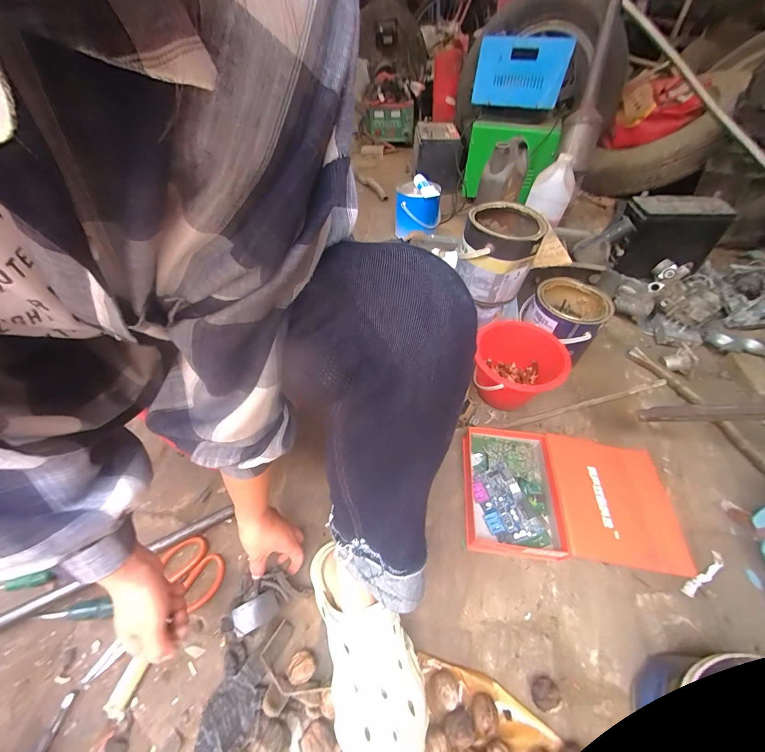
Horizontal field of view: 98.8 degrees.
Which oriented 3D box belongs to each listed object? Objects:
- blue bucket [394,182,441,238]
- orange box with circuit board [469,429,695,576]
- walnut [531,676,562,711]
[{"bbox_3d":[0.122,-0.583,1.134,0.153,0.166,0.170,8,49,4],"label":"blue bucket"},{"bbox_3d":[0.319,0.207,0.588,0.334,0.074,0.223,6,49,2],"label":"orange box with circuit board"},{"bbox_3d":[0.212,0.415,0.431,0.033,0.028,0.029,-11,50,-13],"label":"walnut"}]

